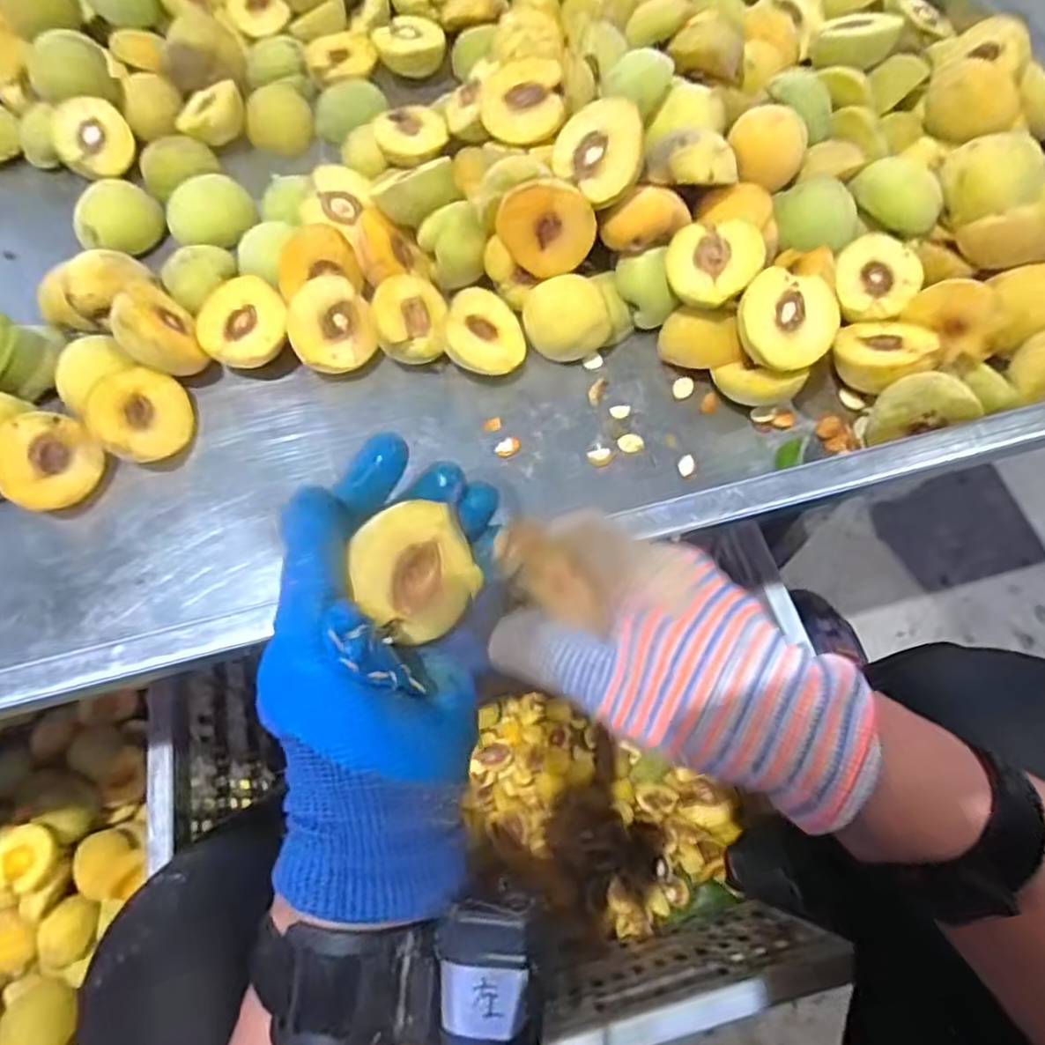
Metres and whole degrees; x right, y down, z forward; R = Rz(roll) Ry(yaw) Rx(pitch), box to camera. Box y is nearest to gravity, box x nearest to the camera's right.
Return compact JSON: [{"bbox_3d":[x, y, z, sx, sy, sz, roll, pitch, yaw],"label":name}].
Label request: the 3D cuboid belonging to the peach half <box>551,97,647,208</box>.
[{"bbox_3d":[0.052,-0.233,0.430,0.065,0.059,0.029,10,19,31],"label":"peach half"}]

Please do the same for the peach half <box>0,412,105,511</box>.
[{"bbox_3d":[-0.296,-0.037,0.421,0.055,0.029,0.057,41,73,-15],"label":"peach half"}]

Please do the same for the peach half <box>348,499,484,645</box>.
[{"bbox_3d":[-0.051,0.020,0.284,0.027,0.055,0.050,1,31,47],"label":"peach half"}]

